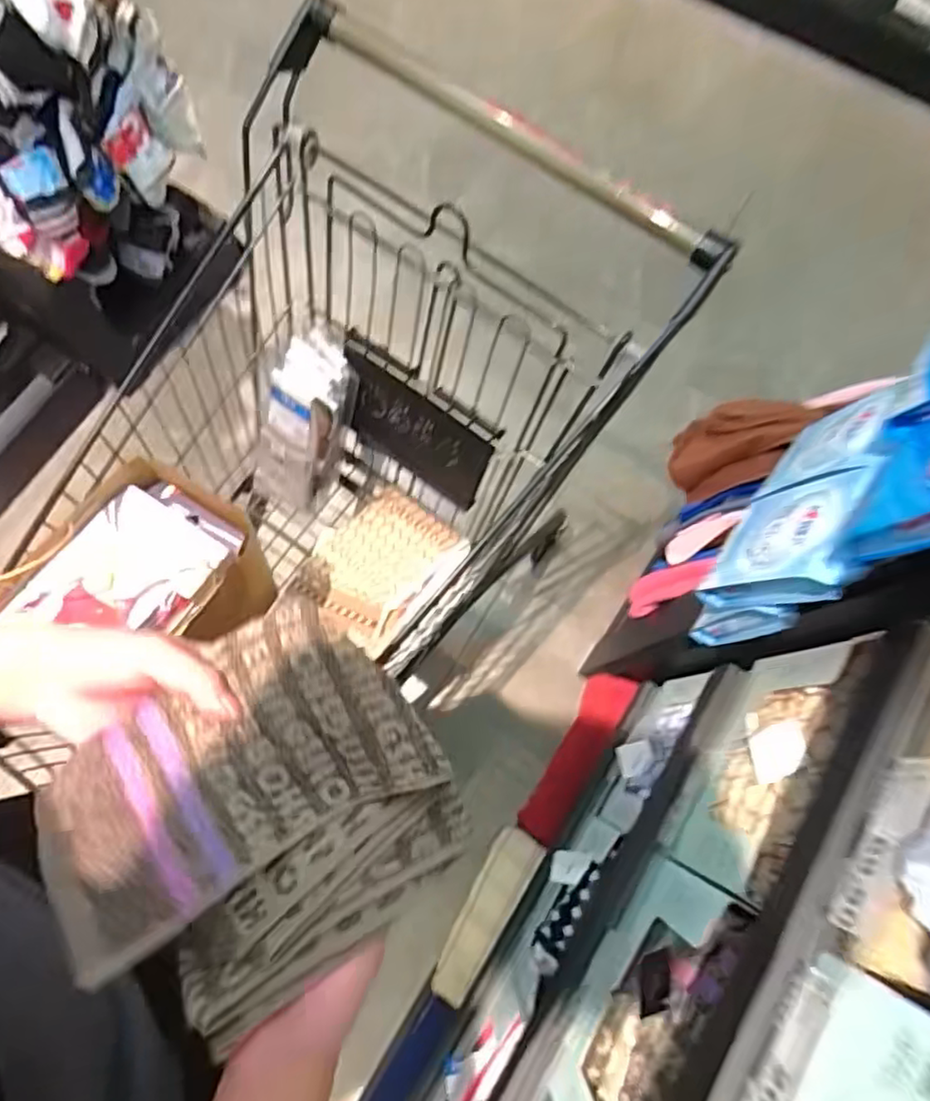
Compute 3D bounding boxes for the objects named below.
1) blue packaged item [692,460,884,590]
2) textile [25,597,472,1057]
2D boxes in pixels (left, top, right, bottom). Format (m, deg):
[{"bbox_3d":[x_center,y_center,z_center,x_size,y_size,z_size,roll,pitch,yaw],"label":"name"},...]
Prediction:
[{"bbox_3d":[0.222,-0.013,0.446,0.013,0.148,0.084,36,77,-6],"label":"blue packaged item"},{"bbox_3d":[-0.118,0.148,0.377,0.196,0.063,0.184,-38,79,-10],"label":"textile"}]

